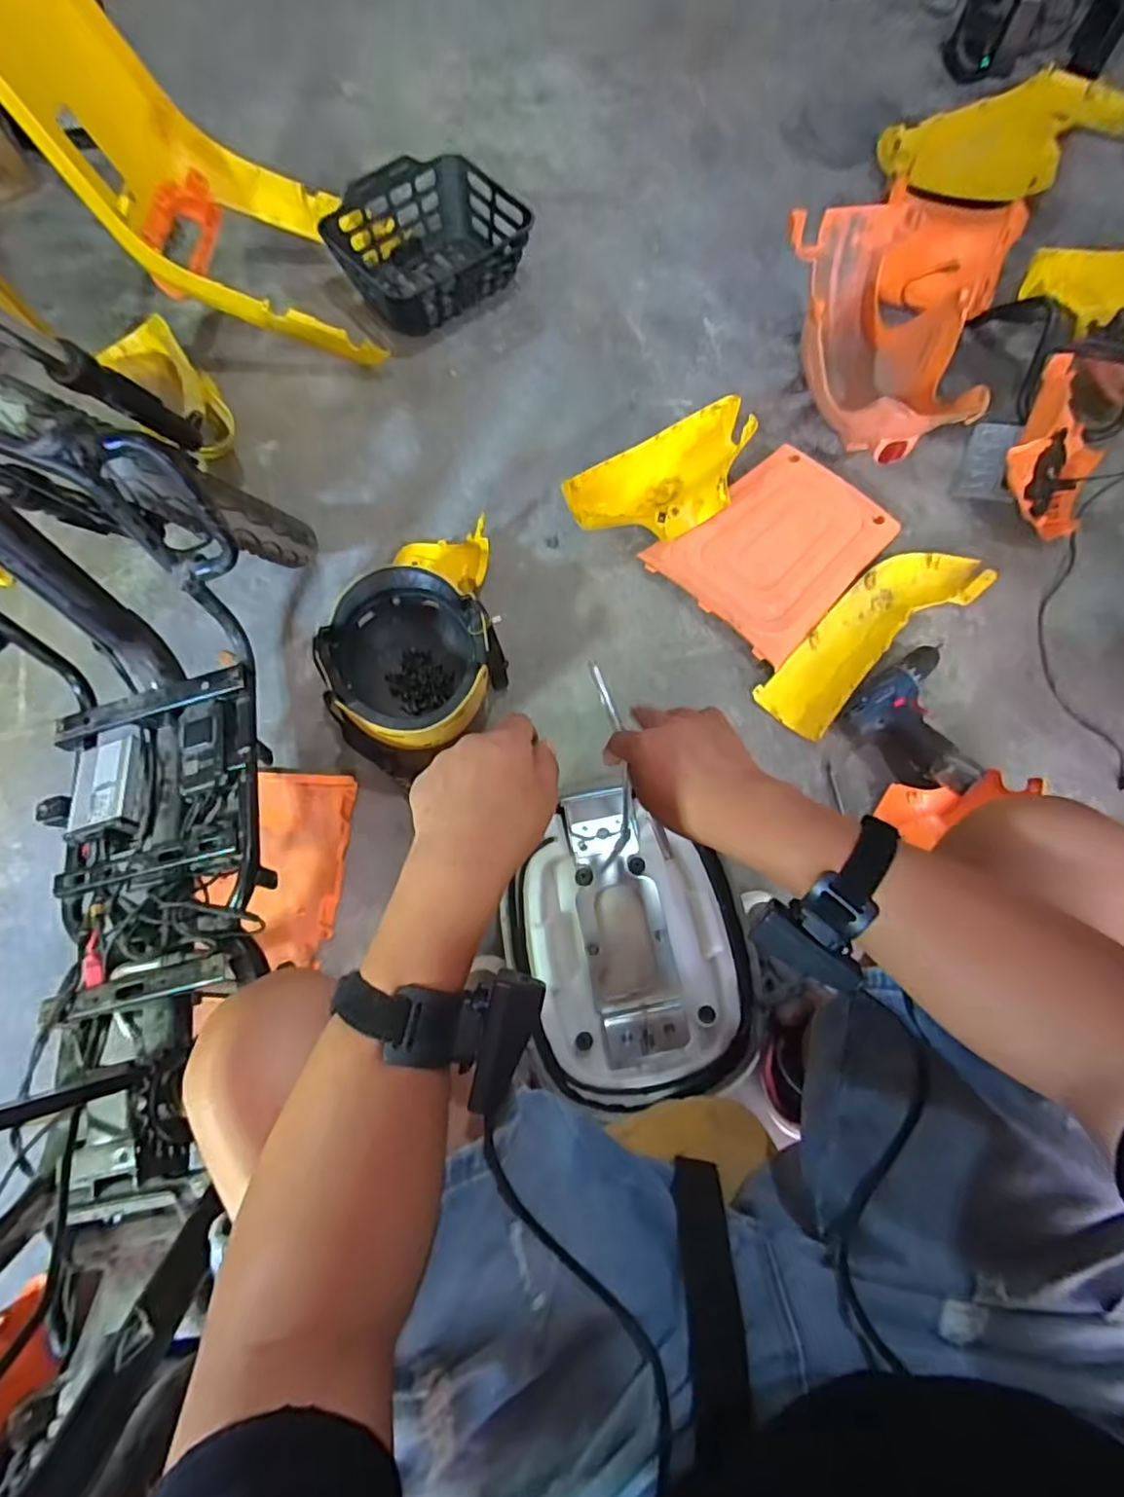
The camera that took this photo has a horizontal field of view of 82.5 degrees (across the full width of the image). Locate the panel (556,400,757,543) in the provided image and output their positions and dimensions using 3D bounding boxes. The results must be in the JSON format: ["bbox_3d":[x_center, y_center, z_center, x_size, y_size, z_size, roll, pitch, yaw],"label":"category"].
[{"bbox_3d":[0.160,-0.402,1.004,0.312,0.107,0.159,-30,74,-9],"label":"panel"}]

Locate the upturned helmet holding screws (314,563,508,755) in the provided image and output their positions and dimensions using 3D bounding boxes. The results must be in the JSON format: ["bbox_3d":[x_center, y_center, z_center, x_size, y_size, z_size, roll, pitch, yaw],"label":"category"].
[{"bbox_3d":[-0.200,-0.116,0.849,0.236,0.126,0.221,-1,70,2],"label":"upturned helmet holding screws"}]

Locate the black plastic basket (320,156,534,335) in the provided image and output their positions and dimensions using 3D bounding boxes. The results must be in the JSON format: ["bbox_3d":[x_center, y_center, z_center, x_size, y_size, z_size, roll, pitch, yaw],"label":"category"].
[{"bbox_3d":[-0.241,-0.923,1.174,0.323,0.121,0.268,-35,75,-10],"label":"black plastic basket"}]

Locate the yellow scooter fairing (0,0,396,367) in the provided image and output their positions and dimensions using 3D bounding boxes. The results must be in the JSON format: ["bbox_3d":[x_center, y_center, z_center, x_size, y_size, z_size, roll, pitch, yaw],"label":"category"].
[{"bbox_3d":[-0.541,-0.912,0.979,0.451,0.414,0.325,4,71,3],"label":"yellow scooter fairing"}]

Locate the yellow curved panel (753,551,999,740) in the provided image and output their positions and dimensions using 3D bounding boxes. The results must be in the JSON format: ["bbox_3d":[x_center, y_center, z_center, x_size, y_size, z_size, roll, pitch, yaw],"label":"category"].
[{"bbox_3d":[0.457,-0.174,0.959,0.397,0.034,0.128,-39,75,-12],"label":"yellow curved panel"}]

